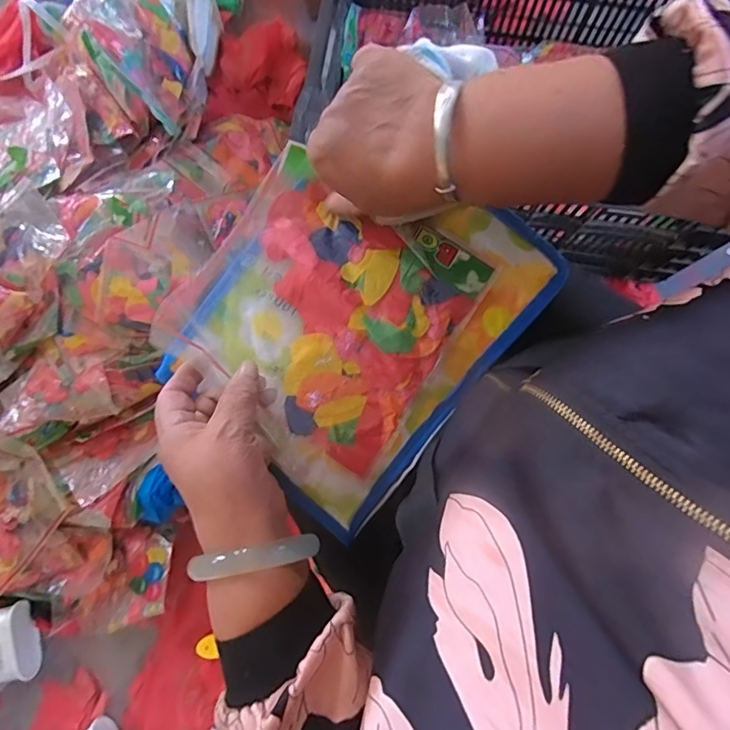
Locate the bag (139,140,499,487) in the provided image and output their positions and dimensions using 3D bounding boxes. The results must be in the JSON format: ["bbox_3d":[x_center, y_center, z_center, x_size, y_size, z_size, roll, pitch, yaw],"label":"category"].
[{"bbox_3d":[-0.028,-0.045,0.357,0.181,0.038,0.175,33,85,4],"label":"bag"}]

